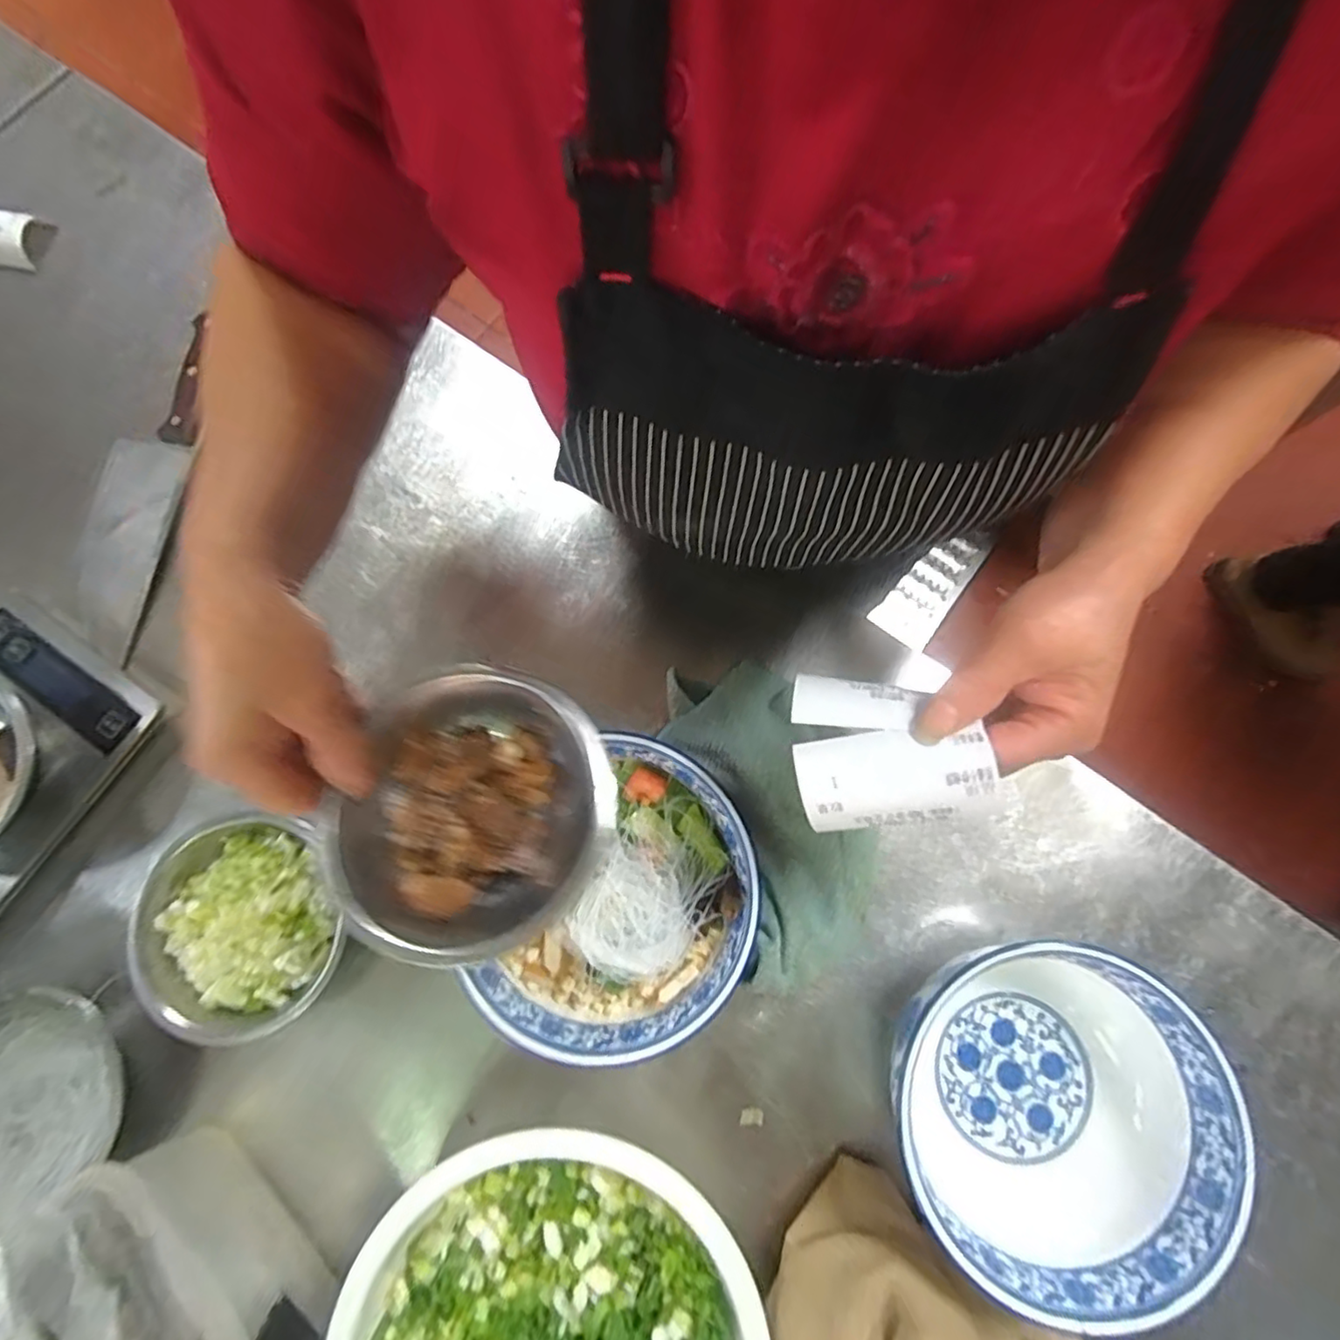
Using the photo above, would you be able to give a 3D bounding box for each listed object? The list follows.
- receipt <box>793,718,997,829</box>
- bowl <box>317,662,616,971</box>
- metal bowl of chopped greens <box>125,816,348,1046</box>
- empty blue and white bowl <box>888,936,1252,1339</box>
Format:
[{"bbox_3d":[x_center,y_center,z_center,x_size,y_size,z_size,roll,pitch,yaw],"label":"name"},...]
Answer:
[{"bbox_3d":[0.094,0.046,0.268,0.077,0.013,0.038,-8,79,18],"label":"receipt"},{"bbox_3d":[-0.094,0.065,0.300,0.128,0.039,0.128,0,79,1],"label":"bowl"},{"bbox_3d":[-0.275,0.165,0.406,0.128,0.051,0.127,0,80,-1],"label":"metal bowl of chopped greens"},{"bbox_3d":[0.207,0.242,0.359,0.160,0.086,0.157,0,80,-1],"label":"empty blue and white bowl"}]

